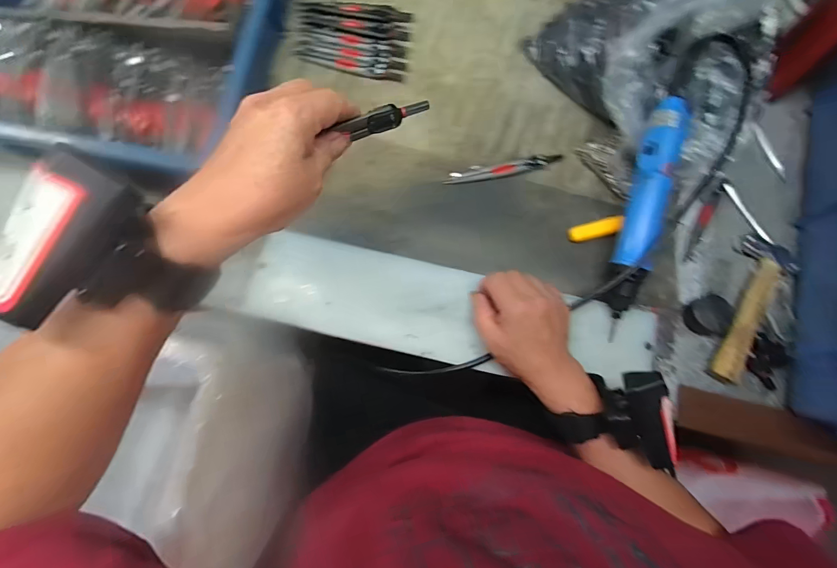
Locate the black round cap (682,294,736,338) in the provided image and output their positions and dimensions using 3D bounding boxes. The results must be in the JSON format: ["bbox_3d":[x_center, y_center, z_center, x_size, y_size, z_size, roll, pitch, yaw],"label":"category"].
[{"bbox_3d":[0.292,0.032,0.393,0.040,0.020,0.041,0,76,-2],"label":"black round cap"}]

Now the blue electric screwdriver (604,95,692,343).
[{"bbox_3d":[0.218,-0.066,0.381,0.036,0.030,0.225,13,93,1],"label":"blue electric screwdriver"}]

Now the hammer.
[{"bbox_3d":[0.325,0.022,0.396,0.055,0.019,0.152,33,77,6],"label":"hammer"}]

